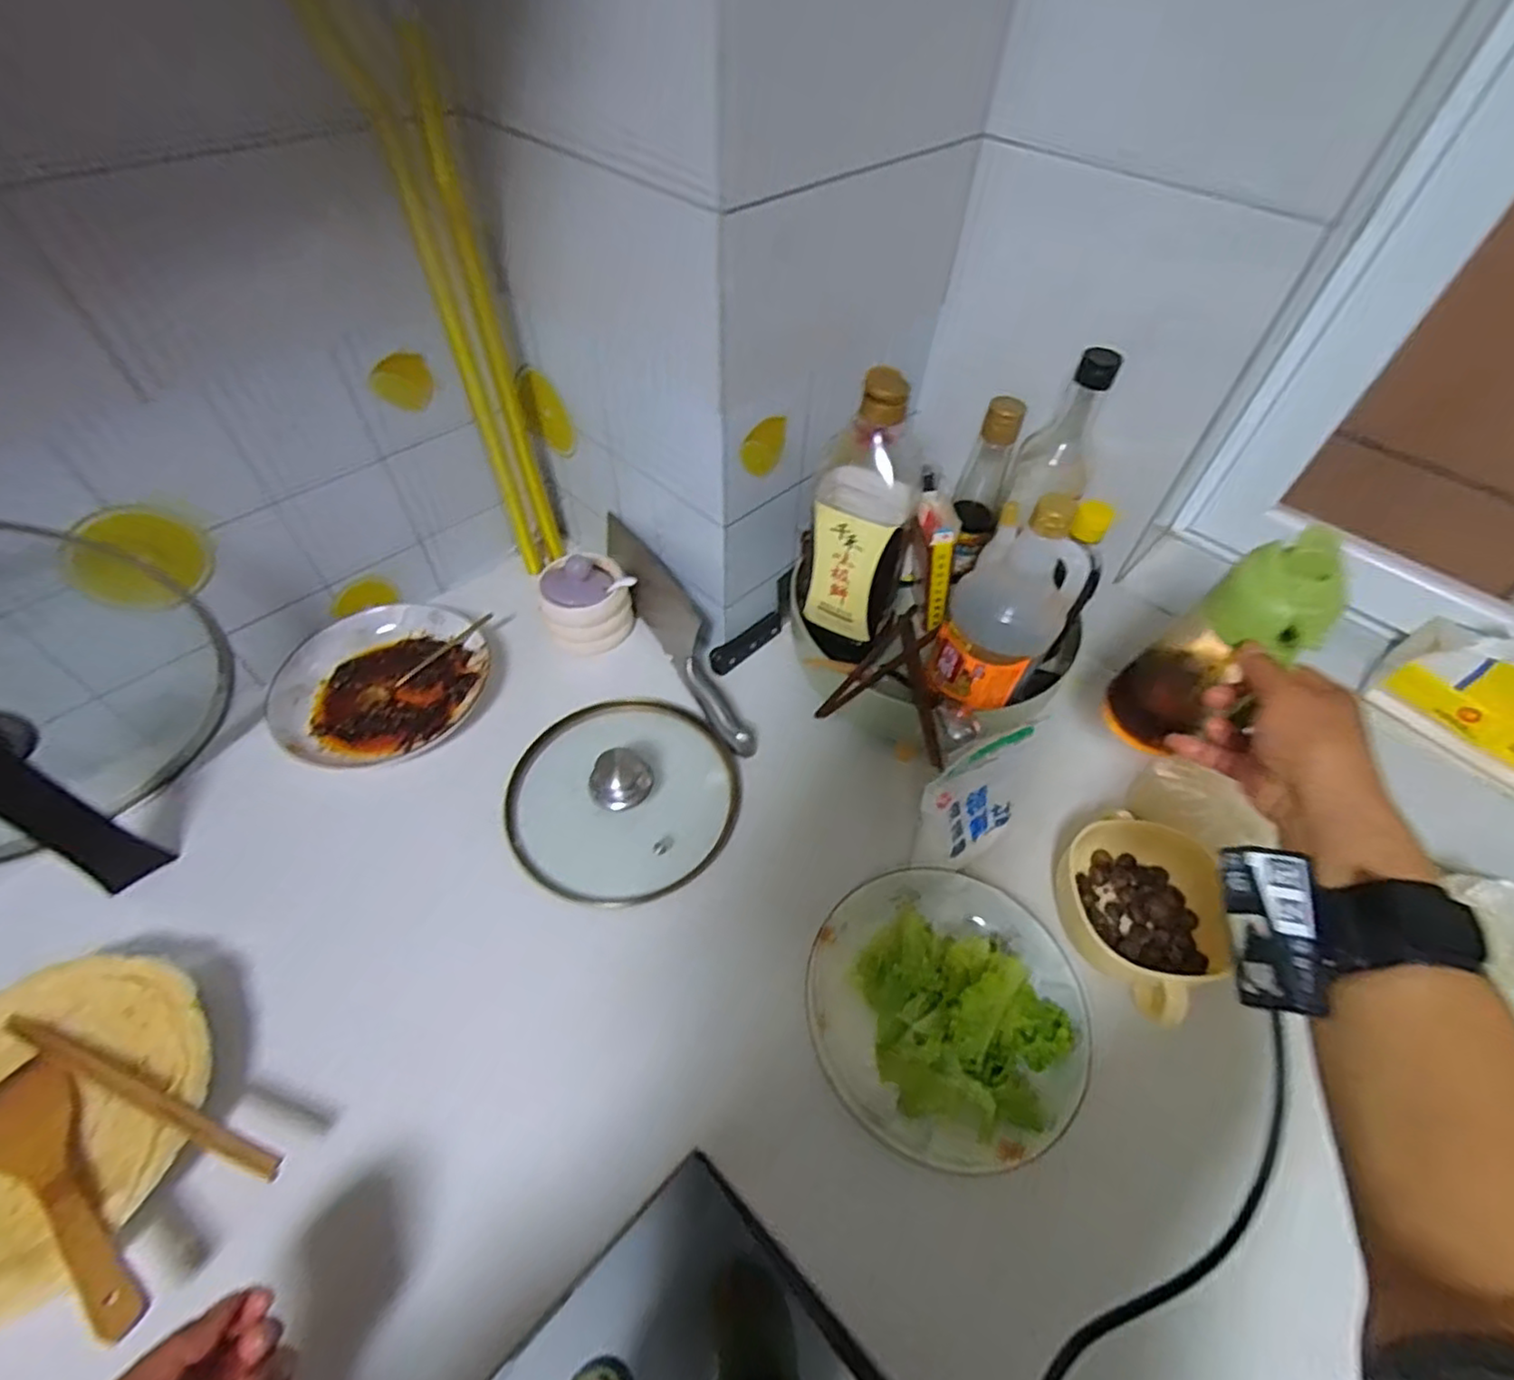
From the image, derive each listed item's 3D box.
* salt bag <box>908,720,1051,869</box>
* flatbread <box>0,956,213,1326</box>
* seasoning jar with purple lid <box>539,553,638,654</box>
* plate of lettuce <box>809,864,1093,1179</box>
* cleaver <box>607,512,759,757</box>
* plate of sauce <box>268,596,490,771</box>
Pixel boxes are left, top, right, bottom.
[{"bbox_3d":[0.180,0.089,0.542,0.108,0.110,0.055,-34,61,-25],"label":"salt bag"},{"bbox_3d":[-0.453,0.275,0.422,0.183,0.034,0.186,4,55,-5],"label":"flatbread"},{"bbox_3d":[-0.175,-0.092,0.693,0.091,0.086,0.084,1,52,-2],"label":"seasoning jar with purple lid"},{"bbox_3d":[0.136,0.223,0.484,0.199,0.053,0.198,27,56,17],"label":"plate of lettuce"},{"bbox_3d":[-0.082,-0.063,0.689,0.045,0.073,0.301,-25,57,-20],"label":"cleaver"},{"bbox_3d":[-0.368,-0.012,0.657,0.179,0.029,0.192,1,52,-2],"label":"plate of sauce"}]

